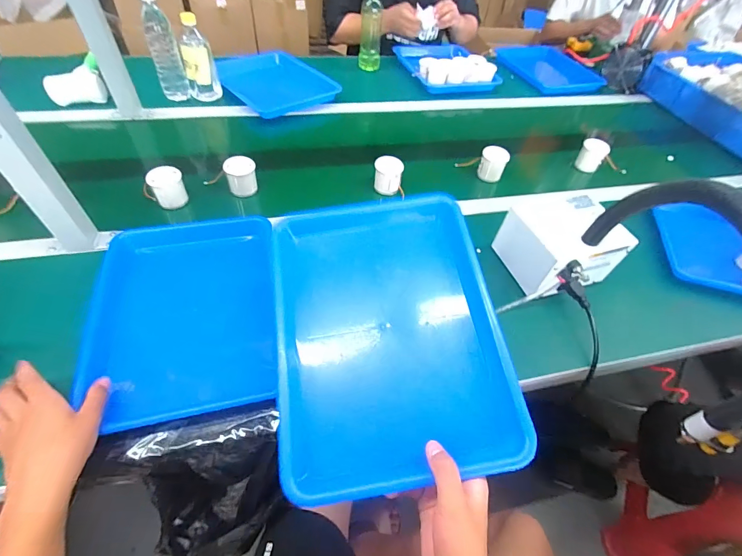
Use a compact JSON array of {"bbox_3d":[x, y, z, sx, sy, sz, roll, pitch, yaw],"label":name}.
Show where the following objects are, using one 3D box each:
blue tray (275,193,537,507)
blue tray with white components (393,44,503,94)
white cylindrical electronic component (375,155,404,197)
[{"bbox_3d":[0.018,0.054,0.441,0.246,0.047,0.343,-9,63,-2],"label":"blue tray"},{"bbox_3d":[0.239,-0.694,1.173,0.262,0.058,0.290,-12,52,-13],"label":"blue tray with white components"},{"bbox_3d":[0.036,-0.213,0.758,0.056,0.056,0.056,2,51,-2],"label":"white cylindrical electronic component"}]

